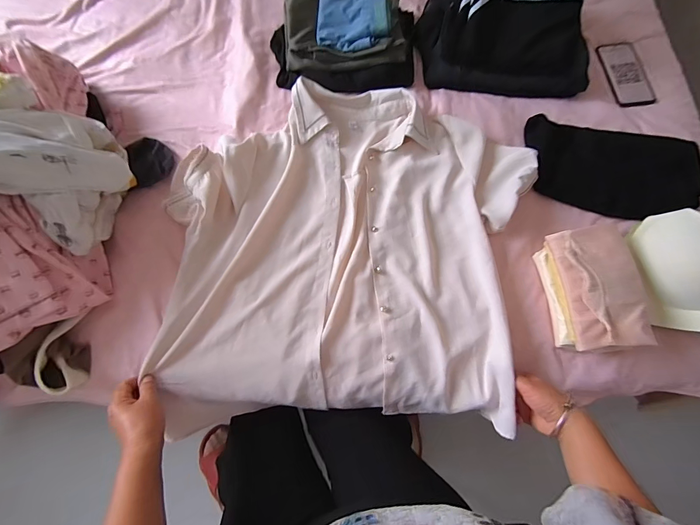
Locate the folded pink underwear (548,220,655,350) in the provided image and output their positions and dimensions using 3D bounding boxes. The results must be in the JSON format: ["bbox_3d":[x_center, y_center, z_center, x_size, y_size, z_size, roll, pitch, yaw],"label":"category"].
[{"bbox_3d":[0.392,0.034,0.526,0.104,0.044,0.189,-4,73,-3],"label":"folded pink underwear"}]

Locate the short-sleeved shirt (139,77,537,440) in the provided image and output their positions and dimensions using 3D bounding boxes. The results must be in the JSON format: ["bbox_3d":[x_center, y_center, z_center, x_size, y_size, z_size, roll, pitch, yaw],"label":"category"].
[{"bbox_3d":[-0.001,-0.041,0.584,0.575,0.090,0.570,4,72,-1],"label":"short-sleeved shirt"}]

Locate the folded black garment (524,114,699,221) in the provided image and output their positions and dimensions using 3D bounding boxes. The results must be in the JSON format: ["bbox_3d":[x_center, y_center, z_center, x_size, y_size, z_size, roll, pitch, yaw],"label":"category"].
[{"bbox_3d":[0.479,-0.172,0.622,0.300,0.058,0.167,13,73,2],"label":"folded black garment"}]

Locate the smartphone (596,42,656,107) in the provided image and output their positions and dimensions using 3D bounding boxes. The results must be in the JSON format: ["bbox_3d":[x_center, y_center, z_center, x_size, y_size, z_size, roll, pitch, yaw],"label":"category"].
[{"bbox_3d":[0.588,-0.410,0.727,0.089,0.015,0.165,-1,73,-2],"label":"smartphone"}]

